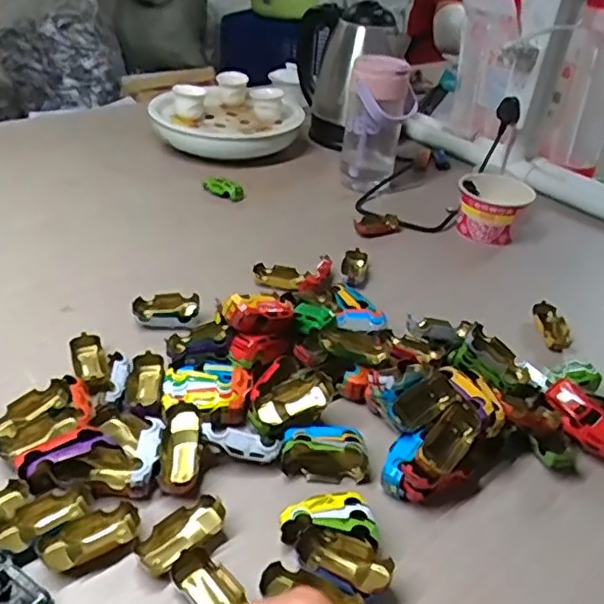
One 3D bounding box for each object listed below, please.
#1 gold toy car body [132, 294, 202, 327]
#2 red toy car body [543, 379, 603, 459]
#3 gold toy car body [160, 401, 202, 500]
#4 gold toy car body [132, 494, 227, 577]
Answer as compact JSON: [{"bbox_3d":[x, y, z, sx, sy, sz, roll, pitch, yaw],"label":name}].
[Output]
[{"bbox_3d":[-0.135,0.007,0.622,0.065,0.020,0.034,2,34,-5],"label":"gold toy car body"},{"bbox_3d":[0.239,0.101,0.518,0.032,0.024,0.082,-18,56,-31],"label":"red toy car body"},{"bbox_3d":[-0.091,0.114,0.473,0.028,0.023,0.071,1,51,-8],"label":"gold toy car body"},{"bbox_3d":[-0.082,0.157,0.421,0.033,0.014,0.063,28,40,29],"label":"gold toy car body"}]

